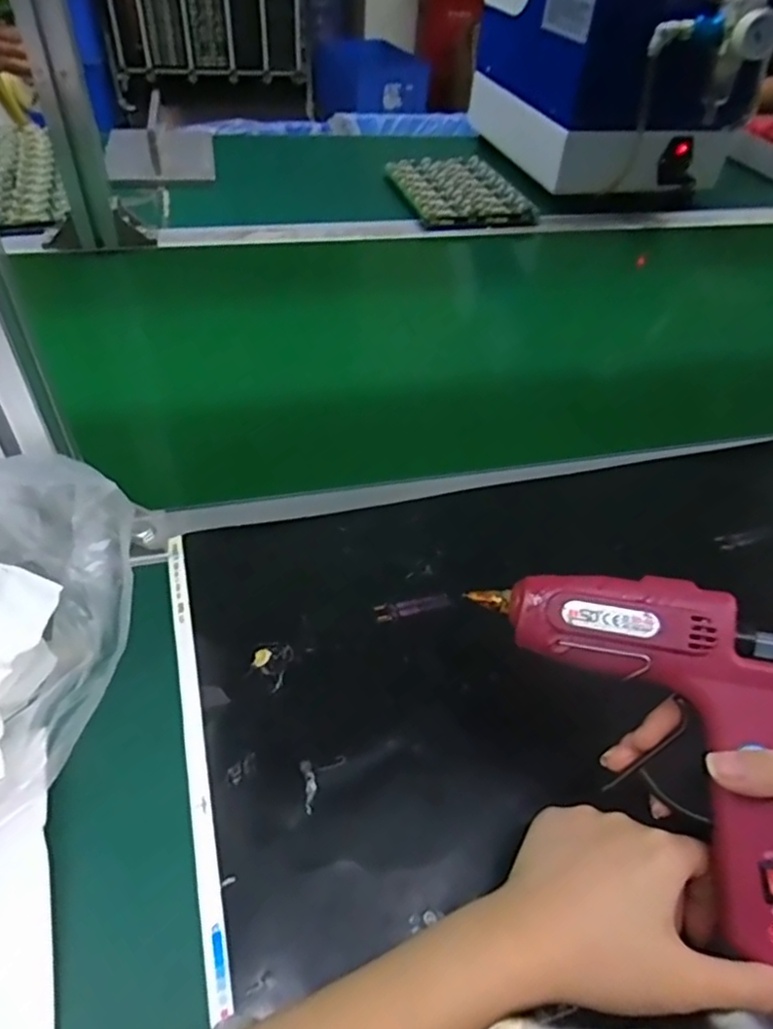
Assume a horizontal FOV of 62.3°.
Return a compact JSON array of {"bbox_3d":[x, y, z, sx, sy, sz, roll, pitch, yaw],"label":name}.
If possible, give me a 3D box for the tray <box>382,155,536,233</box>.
[{"bbox_3d":[0.089,-0.425,0.831,0.147,0.024,0.203,-14,50,-17],"label":"tray"}]

